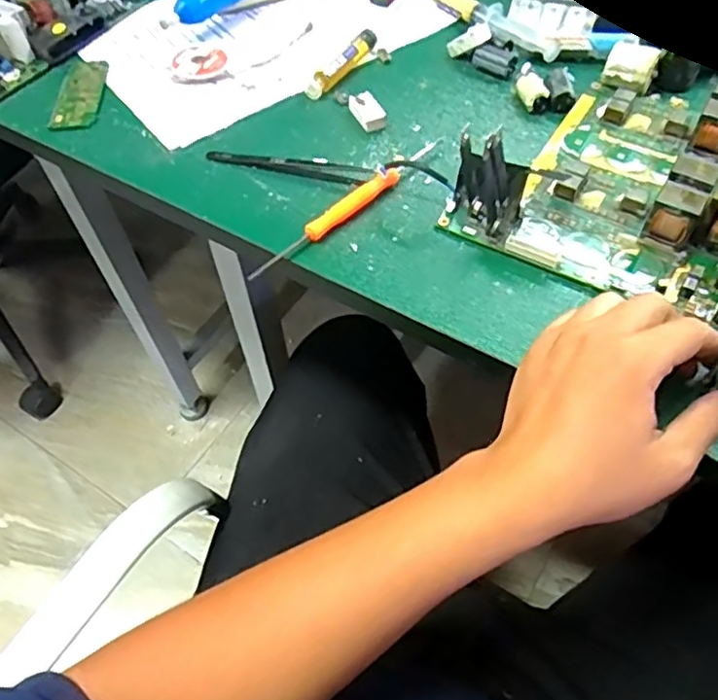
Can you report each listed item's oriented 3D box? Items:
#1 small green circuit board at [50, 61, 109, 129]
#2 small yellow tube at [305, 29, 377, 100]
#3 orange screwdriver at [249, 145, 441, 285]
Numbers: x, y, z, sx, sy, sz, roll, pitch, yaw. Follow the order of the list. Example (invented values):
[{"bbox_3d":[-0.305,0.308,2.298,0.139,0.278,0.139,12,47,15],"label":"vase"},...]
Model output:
[{"bbox_3d":[-0.224,-0.208,0.506,0.036,0.004,0.087,-5,54,-1],"label":"small green circuit board"},{"bbox_3d":[-0.013,-0.230,0.506,0.016,0.013,0.085,27,60,20],"label":"small yellow tube"},{"bbox_3d":[-0.005,-0.094,0.411,0.012,0.016,0.166,37,64,25],"label":"orange screwdriver"}]

